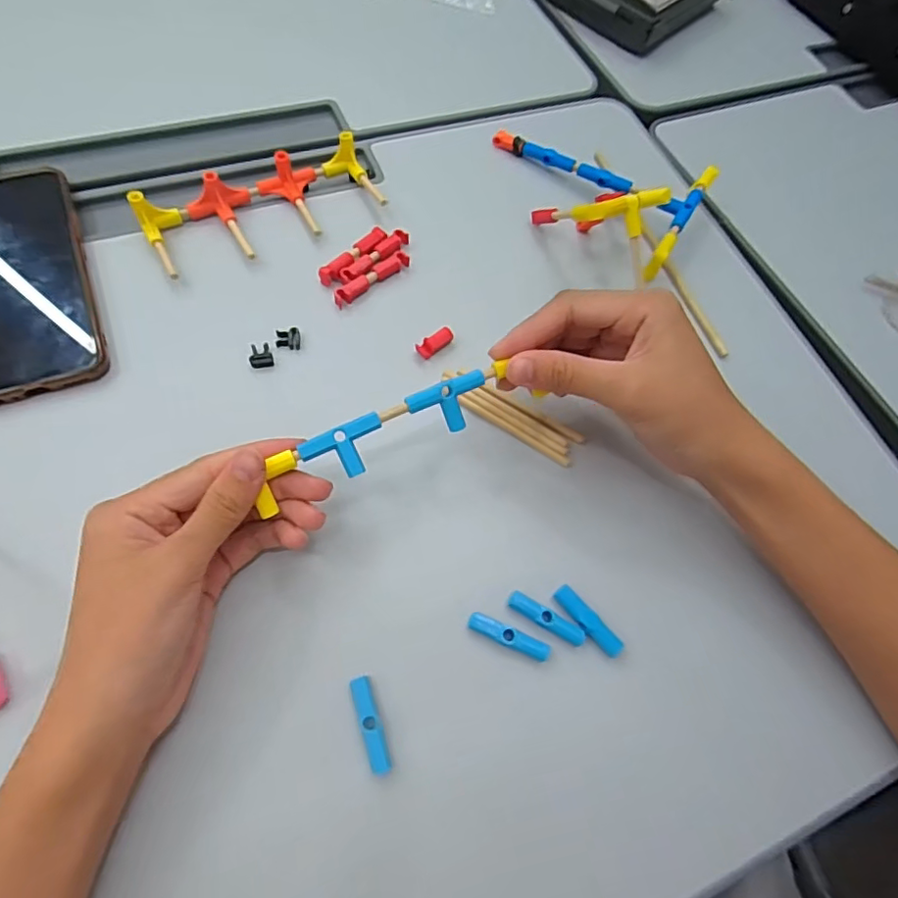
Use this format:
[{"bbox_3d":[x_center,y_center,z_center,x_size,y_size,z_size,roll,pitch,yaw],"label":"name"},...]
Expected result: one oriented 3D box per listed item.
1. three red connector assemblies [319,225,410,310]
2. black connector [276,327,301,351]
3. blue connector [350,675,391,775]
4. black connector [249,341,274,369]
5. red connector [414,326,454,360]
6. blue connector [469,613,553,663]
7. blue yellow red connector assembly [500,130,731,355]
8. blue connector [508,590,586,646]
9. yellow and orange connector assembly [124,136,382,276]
[{"bbox_3d":[-0.053,-0.123,0.365,0.069,0.011,0.031,-41,72,-19],"label":"three red connector assemblies"},{"bbox_3d":[-0.097,-0.067,0.338,0.014,0.005,0.012,-4,64,-4],"label":"black connector"},{"bbox_3d":[-0.036,0.126,0.256,0.009,0.010,0.040,-16,66,-10],"label":"blue connector"},{"bbox_3d":[-0.112,-0.056,0.332,0.013,0.006,0.013,-12,65,-8],"label":"black connector"},{"bbox_3d":[-0.009,-0.066,0.347,0.025,0.009,0.009,-39,71,-19],"label":"red connector"},{"bbox_3d":[0.030,0.094,0.278,0.043,0.005,0.009,24,65,9],"label":"blue connector"},{"bbox_3d":[0.109,-0.184,0.387,0.160,0.053,0.119,11,65,-1],"label":"blue yellow red connector assembly"},{"bbox_3d":[0.050,0.086,0.283,0.042,0.006,0.009,30,66,12],"label":"blue connector"},{"bbox_3d":[-0.120,-0.160,0.363,0.148,0.026,0.056,-26,68,-14],"label":"yellow and orange connector assembly"}]

